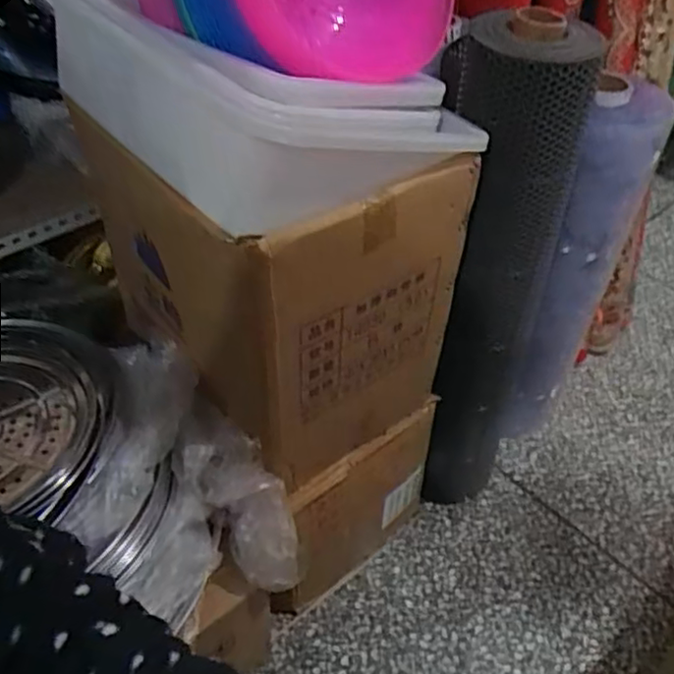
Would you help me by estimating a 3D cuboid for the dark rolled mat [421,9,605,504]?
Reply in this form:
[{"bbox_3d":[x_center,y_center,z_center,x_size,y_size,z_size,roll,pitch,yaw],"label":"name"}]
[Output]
[{"bbox_3d":[0.209,-0.039,1.001,0.153,0.794,0.134,-11,46,-13],"label":"dark rolled mat"}]

